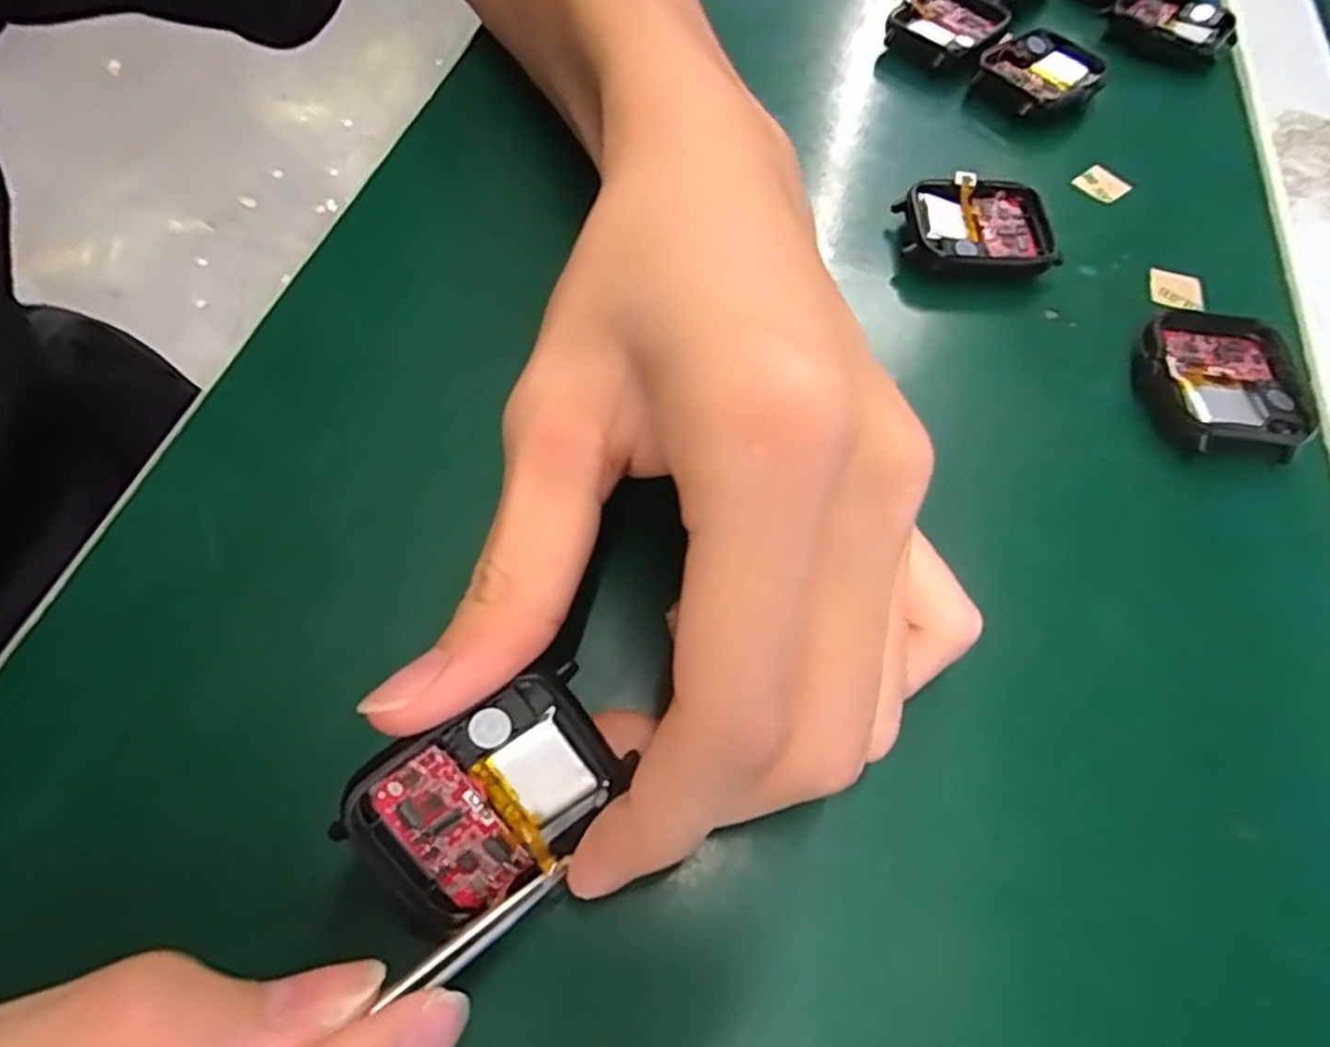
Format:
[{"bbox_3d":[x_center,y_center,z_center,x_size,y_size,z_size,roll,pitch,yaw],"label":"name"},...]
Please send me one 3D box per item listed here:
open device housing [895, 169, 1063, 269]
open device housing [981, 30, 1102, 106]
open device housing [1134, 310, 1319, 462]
[{"bbox_3d":[0.098,-0.092,0.223,0.046,0.016,0.034,9,61,1],"label":"open device housing"},{"bbox_3d":[0.140,-0.169,0.266,0.040,0.012,0.037,-33,68,-20],"label":"open device housing"},{"bbox_3d":[0.154,-0.038,0.196,0.041,0.011,0.045,2,61,-3],"label":"open device housing"}]

